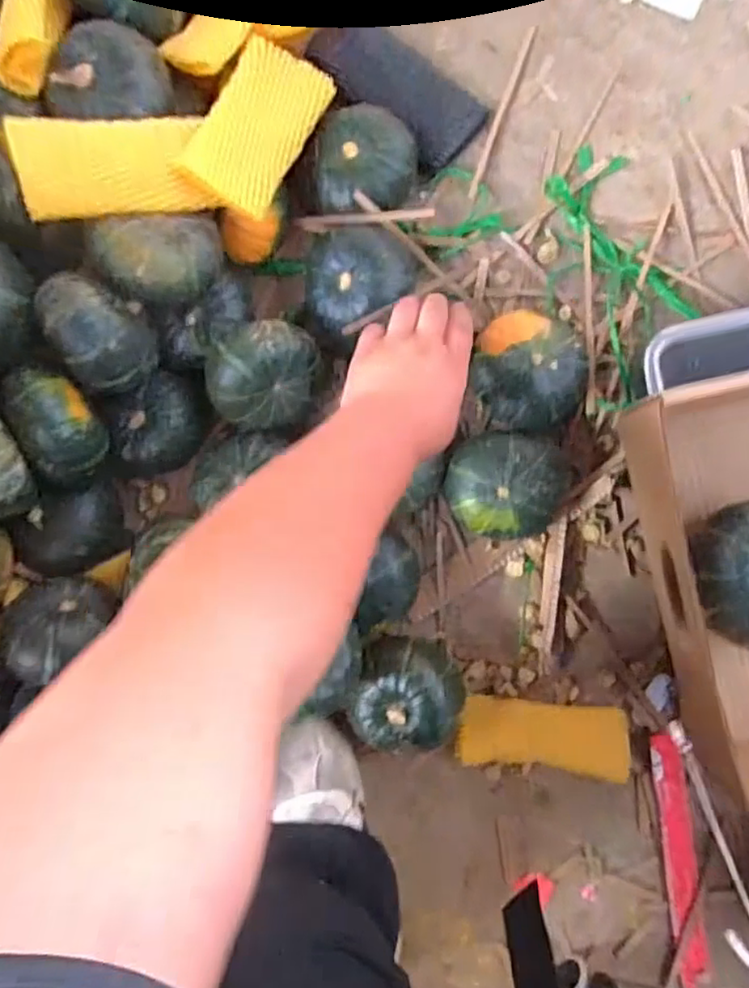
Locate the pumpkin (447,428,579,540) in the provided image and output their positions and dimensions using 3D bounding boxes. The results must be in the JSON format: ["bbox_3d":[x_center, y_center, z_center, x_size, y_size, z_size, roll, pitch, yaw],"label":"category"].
[{"bbox_3d":[0.111,-0.008,0.521,0.102,0.061,0.089,1,90,5],"label":"pumpkin"}]

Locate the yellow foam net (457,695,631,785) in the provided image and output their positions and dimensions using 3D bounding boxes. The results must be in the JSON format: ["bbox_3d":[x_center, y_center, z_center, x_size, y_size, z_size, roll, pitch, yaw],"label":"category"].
[{"bbox_3d":[0.148,0.213,0.541,0.144,0.010,0.059,5,90,5],"label":"yellow foam net"}]

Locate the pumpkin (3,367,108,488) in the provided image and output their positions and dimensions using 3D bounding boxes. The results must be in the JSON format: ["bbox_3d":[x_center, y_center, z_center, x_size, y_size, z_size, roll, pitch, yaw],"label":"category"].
[{"bbox_3d":[-0.247,-0.053,0.487,0.056,0.064,0.093,-15,89,5],"label":"pumpkin"}]

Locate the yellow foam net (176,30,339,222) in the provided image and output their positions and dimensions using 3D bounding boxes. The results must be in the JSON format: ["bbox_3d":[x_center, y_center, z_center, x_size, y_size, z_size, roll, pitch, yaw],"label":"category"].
[{"bbox_3d":[-0.088,-0.285,0.479,0.071,0.016,0.132,28,80,-21],"label":"yellow foam net"}]

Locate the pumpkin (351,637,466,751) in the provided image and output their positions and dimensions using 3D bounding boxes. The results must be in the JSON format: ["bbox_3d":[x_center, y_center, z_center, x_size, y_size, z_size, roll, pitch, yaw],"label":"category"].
[{"bbox_3d":[0.029,0.163,0.526,0.090,0.061,0.085,0,90,5],"label":"pumpkin"}]

